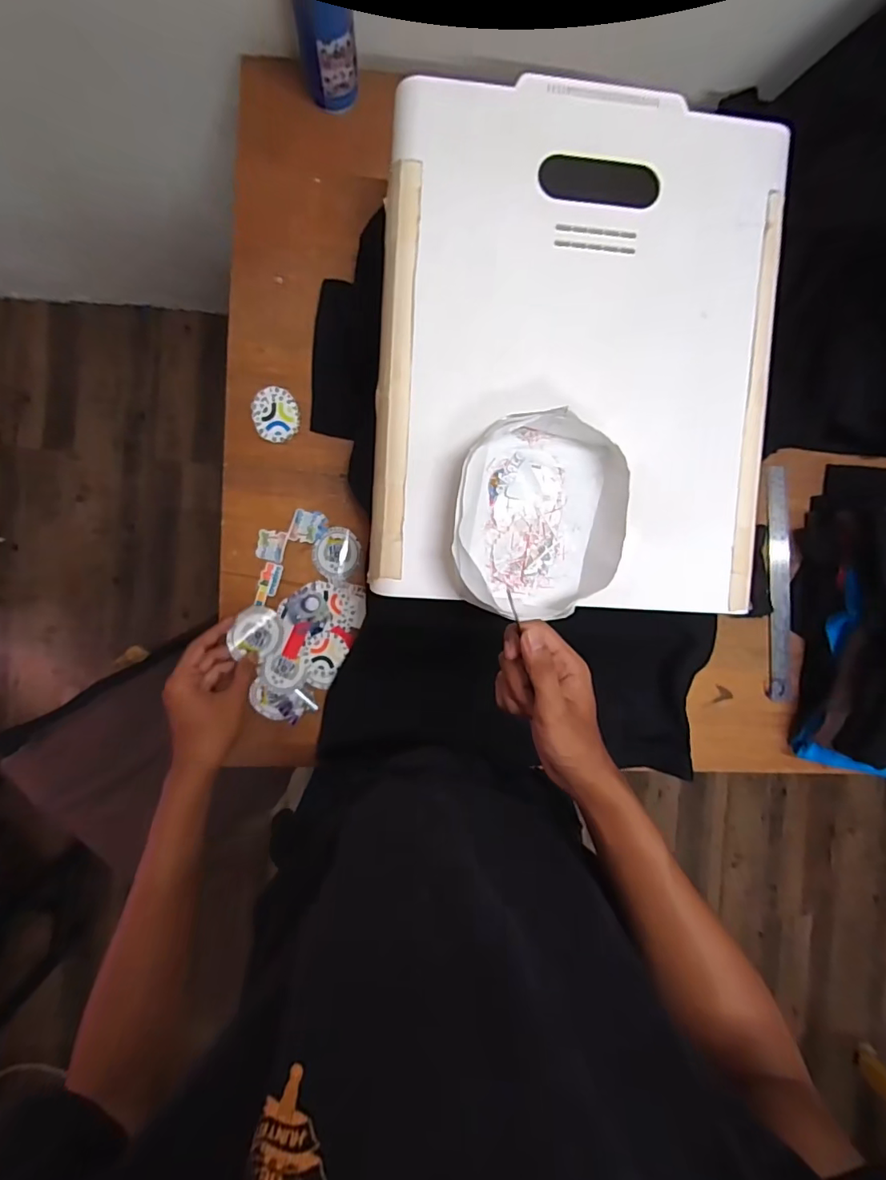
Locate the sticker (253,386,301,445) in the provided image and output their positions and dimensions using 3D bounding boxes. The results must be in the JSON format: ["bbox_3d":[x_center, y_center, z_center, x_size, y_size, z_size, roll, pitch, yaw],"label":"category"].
[{"bbox_3d":[-0.212,-0.223,0.664,0.057,0.004,0.068,-1,90,-5],"label":"sticker"}]

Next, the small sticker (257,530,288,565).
[{"bbox_3d":[-0.218,-0.056,0.664,0.034,0.004,0.039,16,89,-5],"label":"small sticker"}]

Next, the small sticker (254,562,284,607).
[{"bbox_3d":[-0.222,-0.006,0.664,0.022,0.004,0.057,18,86,-12],"label":"small sticker"}]

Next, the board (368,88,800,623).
[{"bbox_3d":[0.138,-0.238,0.528,0.395,0.034,0.501,3,90,-5],"label":"board"}]

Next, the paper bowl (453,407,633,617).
[{"bbox_3d":[0.091,-0.068,0.504,0.156,0.053,0.185,2,92,-6],"label":"paper bowl"}]

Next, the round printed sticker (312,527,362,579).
[{"bbox_3d":[-0.136,-0.048,0.674,0.059,0.010,0.064,0,90,-5],"label":"round printed sticker"}]

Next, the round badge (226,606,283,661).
[{"bbox_3d":[-0.214,0.048,0.597,0.056,0.008,0.054,-11,94,-32],"label":"round badge"}]

